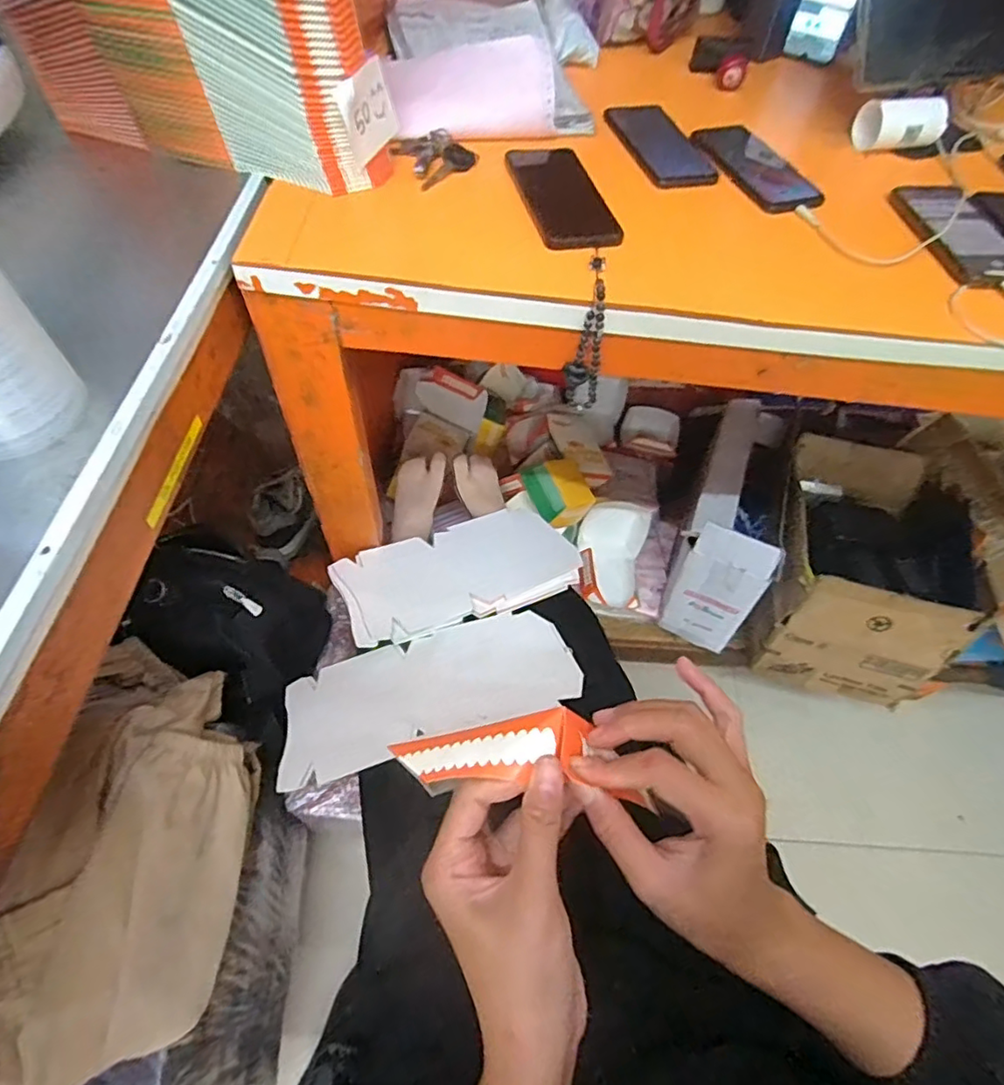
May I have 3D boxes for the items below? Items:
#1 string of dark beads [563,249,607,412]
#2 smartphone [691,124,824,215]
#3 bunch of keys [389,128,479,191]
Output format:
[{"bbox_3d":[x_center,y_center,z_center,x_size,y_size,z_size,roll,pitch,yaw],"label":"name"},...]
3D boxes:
[{"bbox_3d":[0.078,-0.188,0.552,0.031,0.136,0.054,3,34,-2],"label":"string of dark beads"},{"bbox_3d":[0.280,-0.415,0.659,0.084,0.011,0.161,-22,66,-12],"label":"smartphone"},{"bbox_3d":[-0.070,-0.398,0.607,0.071,0.022,0.070,-34,66,-22],"label":"bunch of keys"}]

